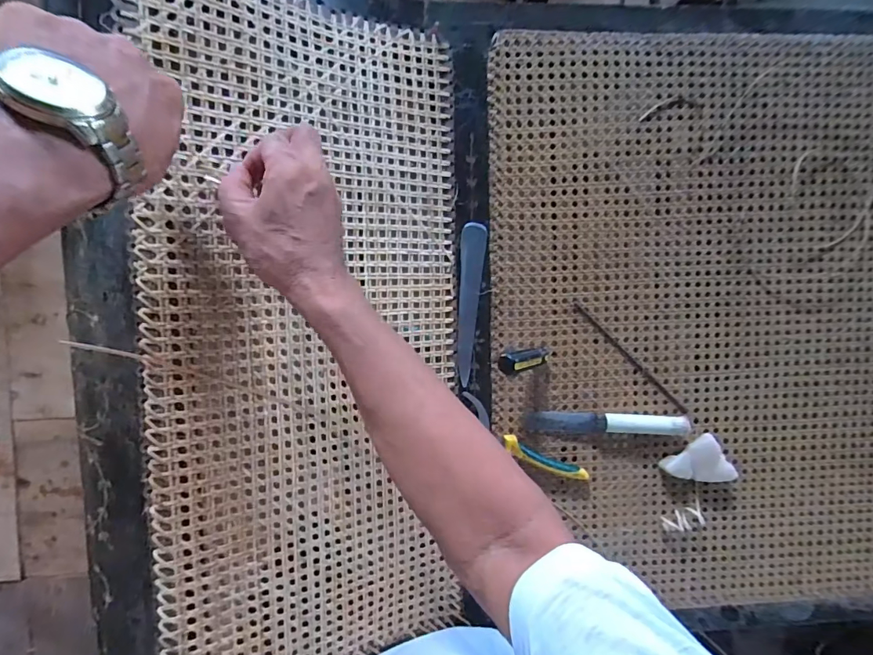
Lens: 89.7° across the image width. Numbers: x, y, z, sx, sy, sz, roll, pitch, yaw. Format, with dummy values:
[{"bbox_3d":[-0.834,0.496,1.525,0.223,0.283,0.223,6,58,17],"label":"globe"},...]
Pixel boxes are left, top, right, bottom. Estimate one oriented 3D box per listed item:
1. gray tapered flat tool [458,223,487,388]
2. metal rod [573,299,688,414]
[{"bbox_3d":[0.036,-0.028,0.507,0.027,0.004,0.180,5,93,-3],"label":"gray tapered flat tool"},{"bbox_3d":[0.218,0.033,0.493,0.177,0.007,0.007,45,90,-4],"label":"metal rod"}]

